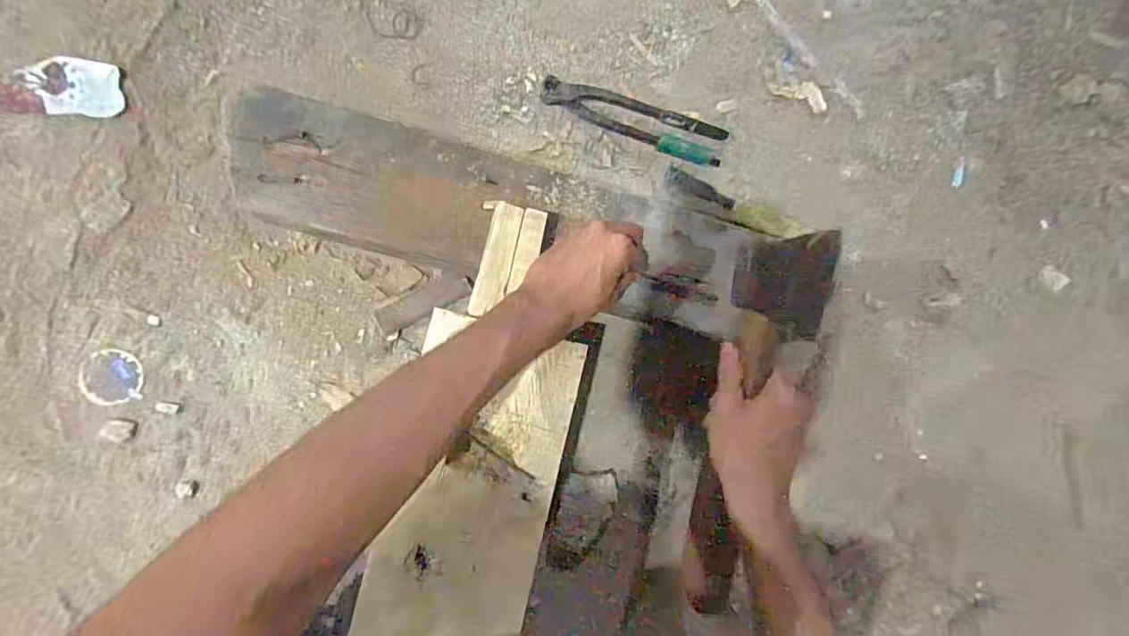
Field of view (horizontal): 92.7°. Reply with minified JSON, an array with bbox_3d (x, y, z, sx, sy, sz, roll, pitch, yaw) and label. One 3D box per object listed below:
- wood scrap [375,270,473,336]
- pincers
[{"bbox_3d":[-0.146,-0.017,0.560,0.096,0.014,0.031,-30,94,-8],"label":"wood scrap"},{"bbox_3d":[0.078,-0.220,0.596,0.207,0.014,0.050,17,87,-9],"label":"pincers"}]

